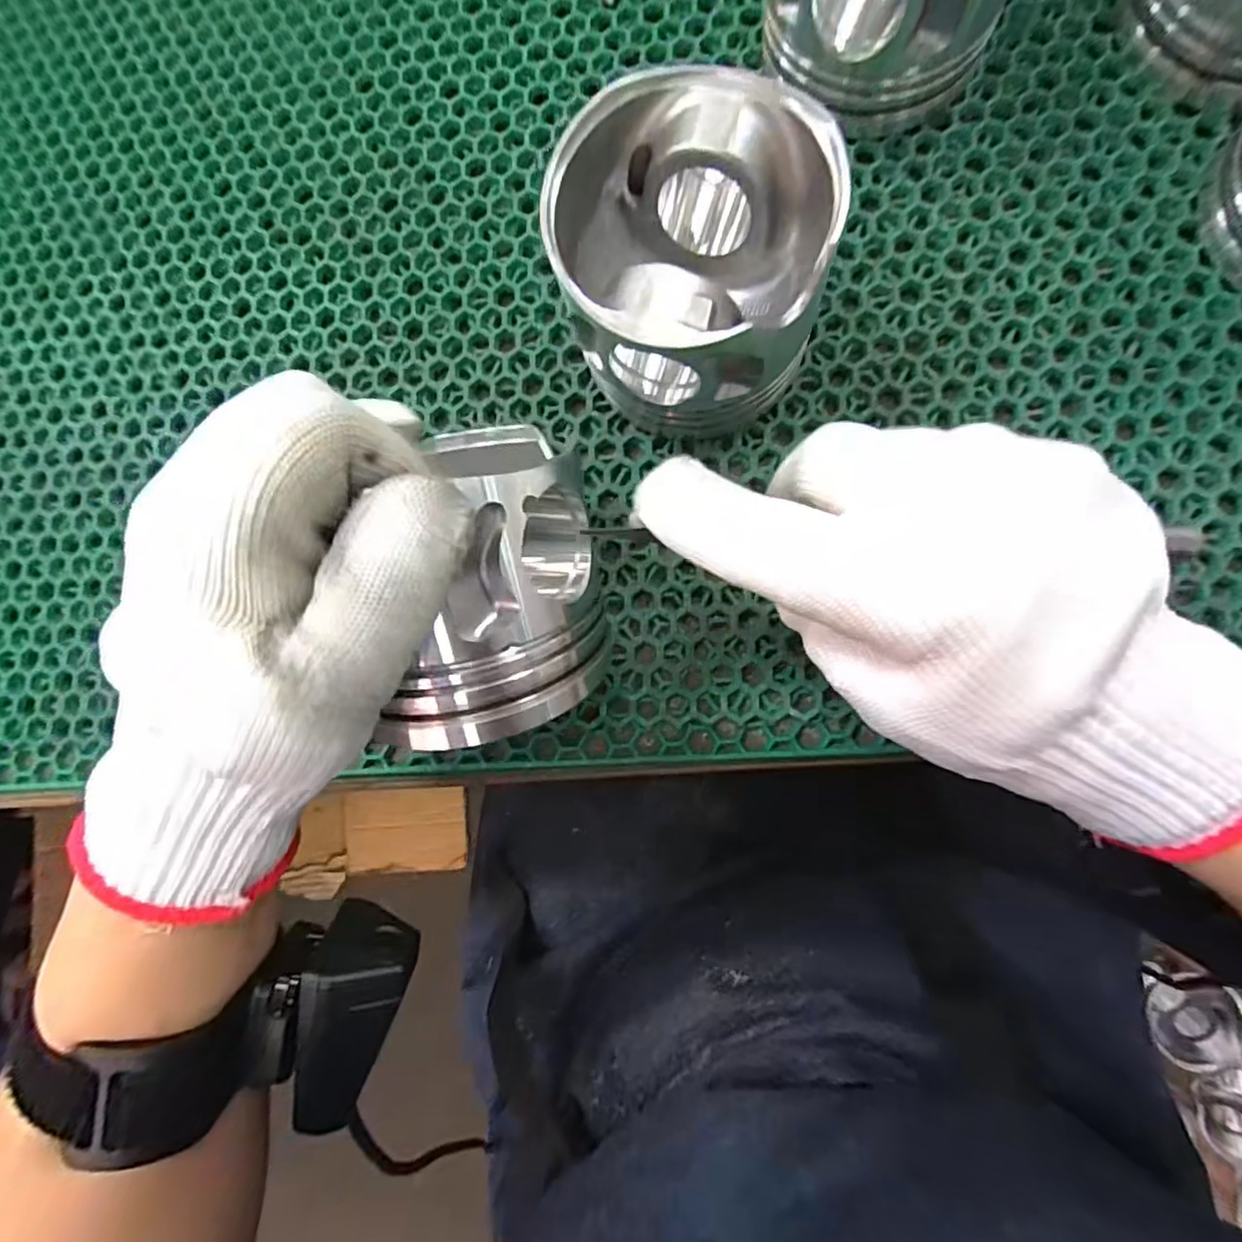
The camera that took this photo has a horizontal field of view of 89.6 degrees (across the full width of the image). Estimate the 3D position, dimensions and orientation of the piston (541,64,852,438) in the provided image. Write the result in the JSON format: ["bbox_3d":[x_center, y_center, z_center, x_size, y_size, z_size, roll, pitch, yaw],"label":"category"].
[{"bbox_3d":[0.022,-0.118,0.221,0.088,0.075,0.094,-1,85,8],"label":"piston"}]

